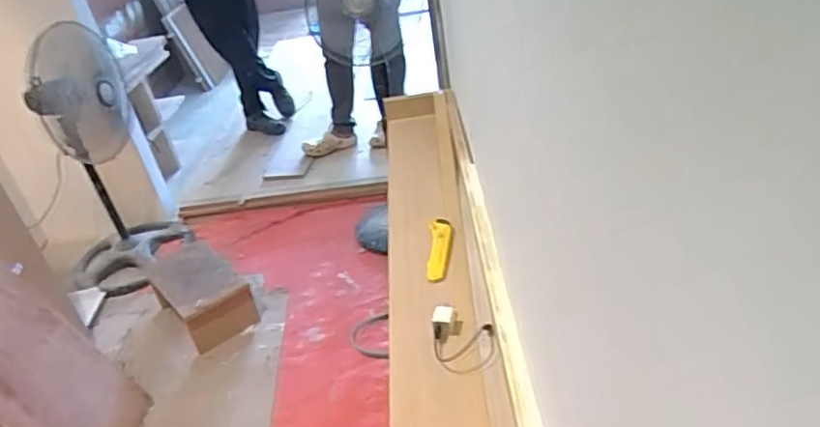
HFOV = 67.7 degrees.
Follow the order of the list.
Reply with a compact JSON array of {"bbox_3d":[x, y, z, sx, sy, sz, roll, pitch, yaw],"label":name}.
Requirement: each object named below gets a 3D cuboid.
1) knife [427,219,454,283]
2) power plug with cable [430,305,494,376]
[{"bbox_3d":[0.051,0.061,1.018,0.040,0.023,0.137,-5,33,10],"label":"knife"},{"bbox_3d":[0.073,0.173,0.839,0.085,0.033,0.108,-3,40,6],"label":"power plug with cable"}]

